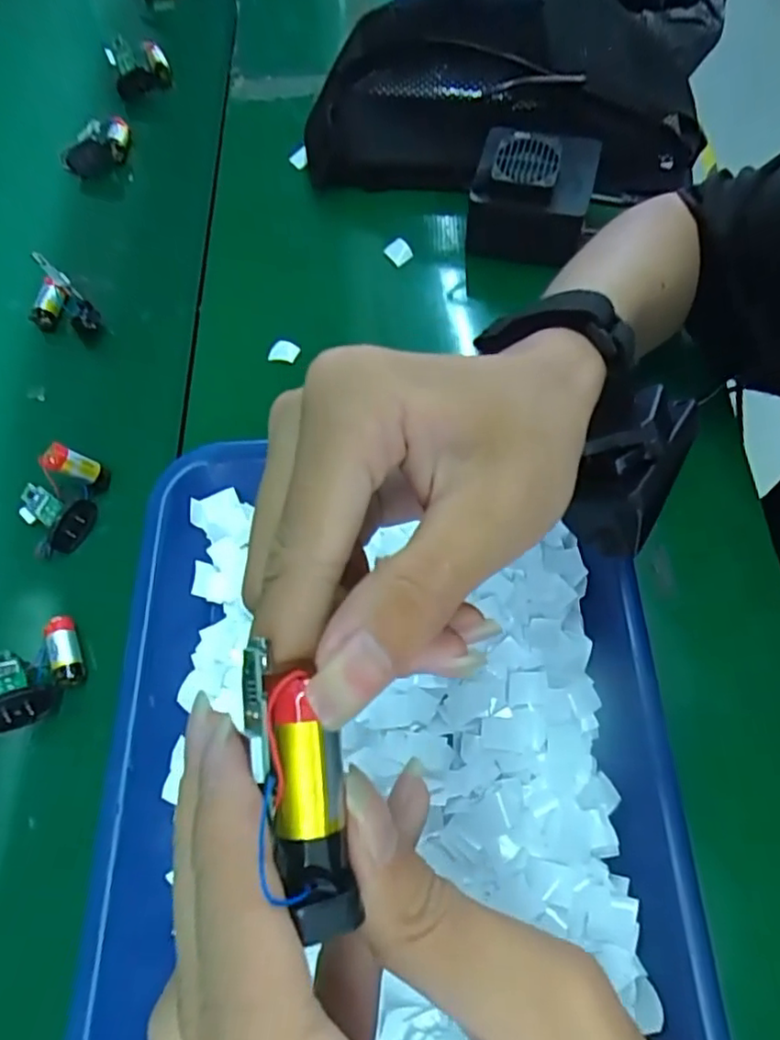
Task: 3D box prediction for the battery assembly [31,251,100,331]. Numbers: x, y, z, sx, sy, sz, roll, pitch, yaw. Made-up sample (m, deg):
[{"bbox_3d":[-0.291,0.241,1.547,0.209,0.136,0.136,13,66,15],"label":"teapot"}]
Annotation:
[{"bbox_3d":[-0.228,-0.147,0.418,0.040,0.054,0.031,35,71,17],"label":"battery assembly"}]

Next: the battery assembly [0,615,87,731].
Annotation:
[{"bbox_3d":[-0.189,0.079,0.317,0.048,0.025,0.052,-1,65,2],"label":"battery assembly"}]

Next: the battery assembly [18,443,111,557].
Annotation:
[{"bbox_3d":[-0.194,-0.013,0.361,0.055,0.035,0.049,-30,68,-11],"label":"battery assembly"}]

